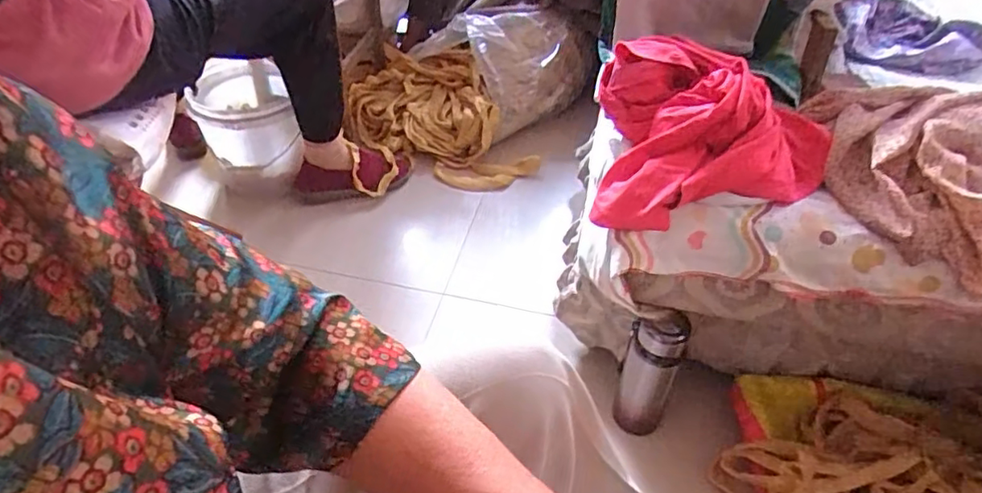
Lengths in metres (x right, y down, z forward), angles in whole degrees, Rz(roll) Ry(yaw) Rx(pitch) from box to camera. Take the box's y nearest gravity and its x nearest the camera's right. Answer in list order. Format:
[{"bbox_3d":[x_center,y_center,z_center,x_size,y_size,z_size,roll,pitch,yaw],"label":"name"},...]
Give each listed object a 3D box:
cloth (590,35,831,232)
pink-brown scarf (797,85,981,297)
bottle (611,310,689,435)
[{"bbox_3d":[0.257,-0.123,0.672,0.258,0.136,0.180,6,42,4],"label":"cloth"},{"bbox_3d":[0.484,-0.087,0.658,0.211,0.106,0.243,5,42,4],"label":"pink-brown scarf"},{"bbox_3d":[0.216,0.178,0.833,0.071,0.208,0.067,13,43,12],"label":"bottle"}]

